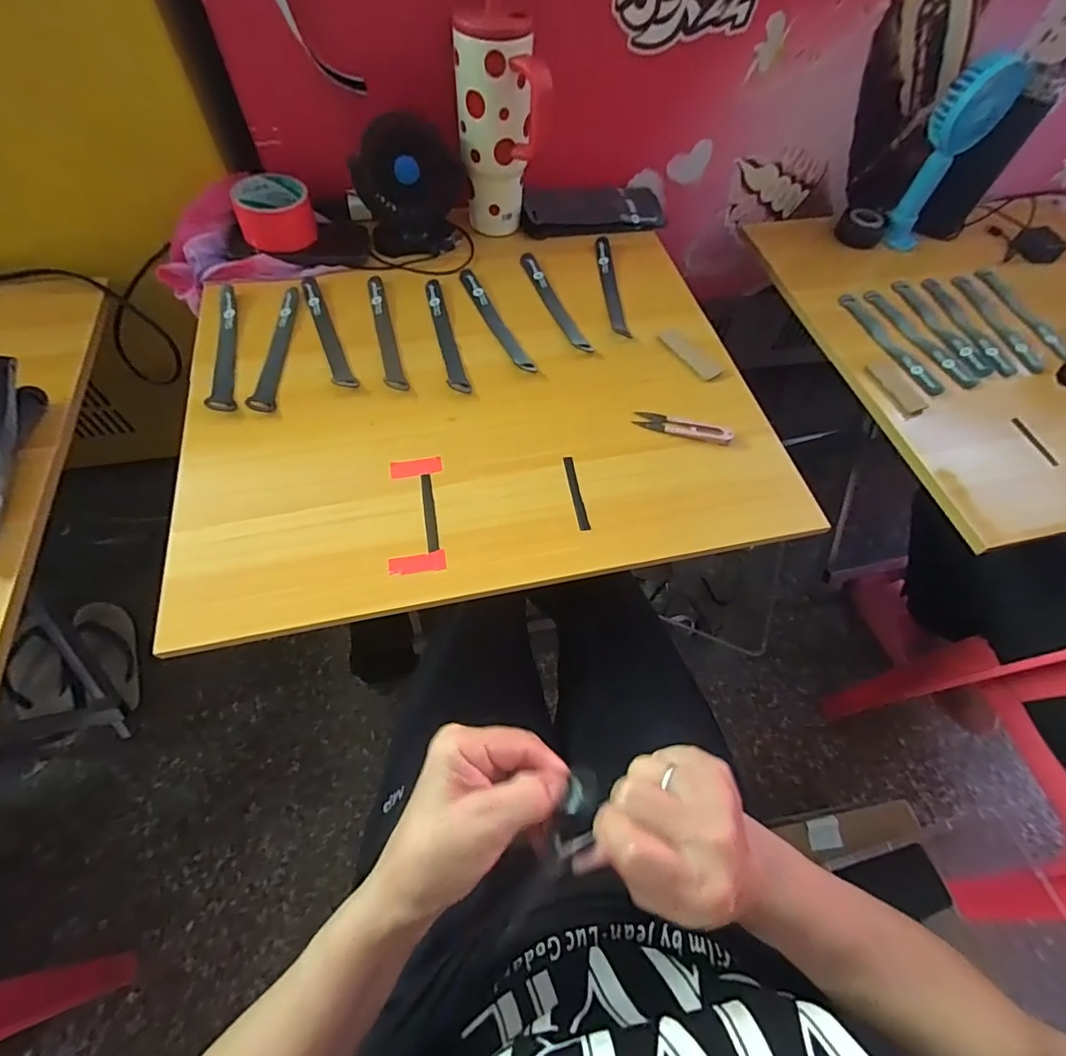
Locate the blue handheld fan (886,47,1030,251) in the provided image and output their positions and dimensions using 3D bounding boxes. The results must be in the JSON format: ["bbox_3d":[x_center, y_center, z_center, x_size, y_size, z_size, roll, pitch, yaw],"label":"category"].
[{"bbox_3d":[0.551,-0.499,0.692,0.078,0.225,0.071,33,61,16],"label":"blue handheld fan"}]

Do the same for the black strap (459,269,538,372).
[{"bbox_3d":[-0.046,-0.250,0.604,0.019,0.004,0.191,-21,63,-15],"label":"black strap"}]

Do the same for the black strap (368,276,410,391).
[{"bbox_3d":[-0.170,-0.226,0.585,0.022,0.008,0.194,-13,61,-11],"label":"black strap"}]

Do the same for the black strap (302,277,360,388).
[{"bbox_3d":[-0.237,-0.226,0.581,0.023,0.004,0.195,-21,63,-15],"label":"black strap"}]

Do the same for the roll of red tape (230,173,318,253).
[{"bbox_3d":[-0.319,-0.388,0.634,0.087,0.059,0.076,-19,63,-15],"label":"roll of red tape"}]

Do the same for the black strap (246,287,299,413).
[{"bbox_3d":[-0.285,-0.202,0.565,0.026,0.007,0.193,-3,60,-6],"label":"black strap"}]

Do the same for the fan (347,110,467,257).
[{"bbox_3d":[-0.151,-0.419,0.632,0.123,0.124,0.070,3,59,-2],"label":"fan"}]

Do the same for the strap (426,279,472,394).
[{"bbox_3d":[-0.102,-0.226,0.586,0.021,0.005,0.190,-12,61,-11],"label":"strap"}]

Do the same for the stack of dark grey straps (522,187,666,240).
[{"bbox_3d":[0.083,-0.448,0.717,0.202,0.019,0.101,-10,61,-9],"label":"stack of dark grey straps"}]

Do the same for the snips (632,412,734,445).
[{"bbox_3d":[0.158,-0.107,0.531,0.102,0.009,0.025,13,60,4],"label":"snips"}]

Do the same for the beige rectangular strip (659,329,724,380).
[{"bbox_3d":[0.182,-0.203,0.591,0.026,0.004,0.086,-28,65,-19],"label":"beige rectangular strip"}]

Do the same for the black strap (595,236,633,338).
[{"bbox_3d":[0.099,-0.310,0.647,0.021,0.009,0.185,-2,60,-5],"label":"black strap"}]

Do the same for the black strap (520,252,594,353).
[{"bbox_3d":[0.024,-0.280,0.626,0.021,0.005,0.192,-17,62,-13],"label":"black strap"}]

